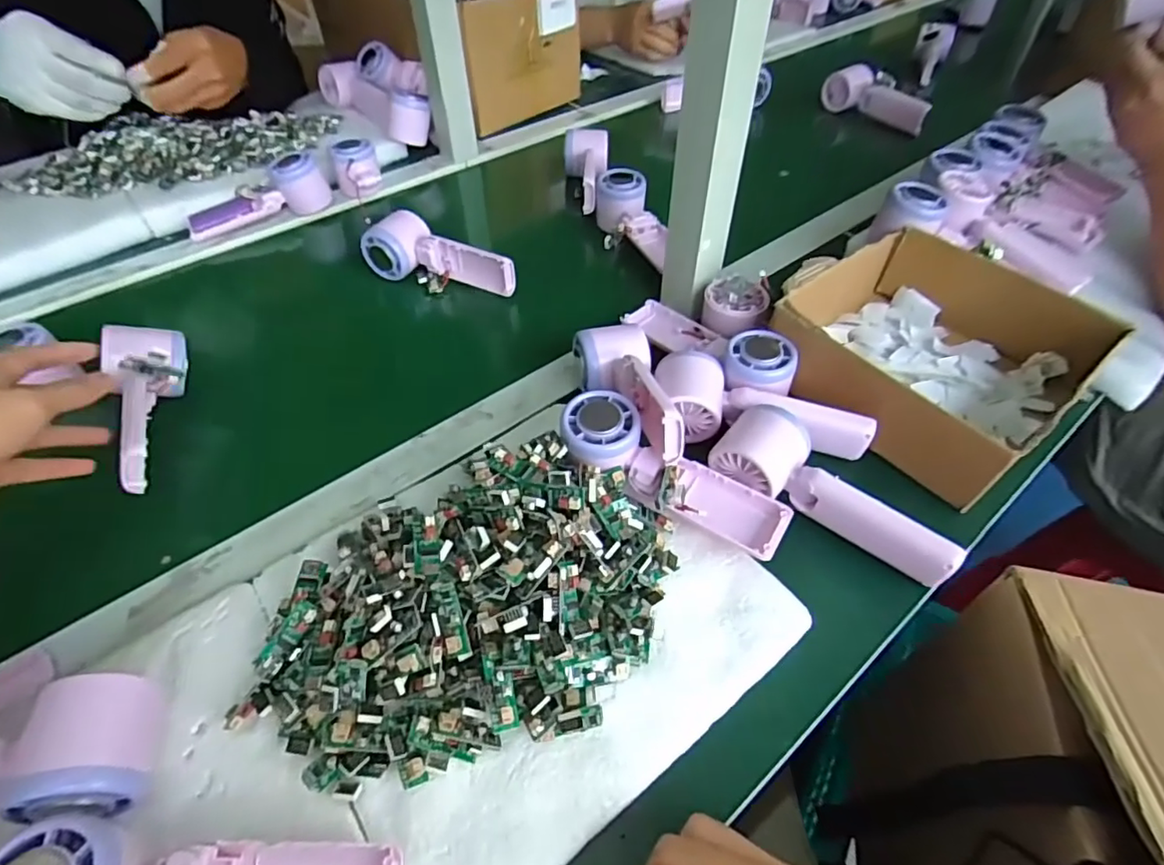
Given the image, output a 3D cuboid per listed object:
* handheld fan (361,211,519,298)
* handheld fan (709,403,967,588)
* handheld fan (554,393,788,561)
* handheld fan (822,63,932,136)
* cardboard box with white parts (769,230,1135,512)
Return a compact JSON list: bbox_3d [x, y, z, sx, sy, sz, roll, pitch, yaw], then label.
[{"bbox_3d":[-0.147,-0.175,0.601,0.159,0.049,0.062,24,54,19],"label":"handheld fan"},{"bbox_3d":[0.175,0.041,0.404,0.167,0.042,0.055,30,56,23],"label":"handheld fan"},{"bbox_3d":[0.059,0.031,0.398,0.167,0.059,0.058,28,55,22],"label":"handheld fan"},{"bbox_3d":[0.439,-0.495,0.856,0.163,0.051,0.044,37,59,27],"label":"handheld fan"},{"bbox_3d":[0.297,-0.073,0.494,0.219,0.069,0.202,-33,57,-25],"label":"cardboard box with white parts"}]

